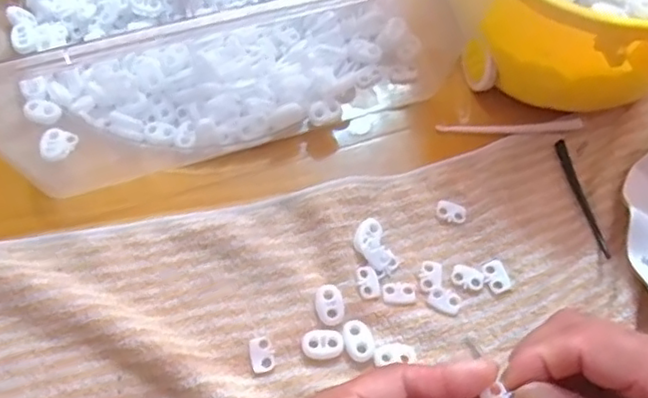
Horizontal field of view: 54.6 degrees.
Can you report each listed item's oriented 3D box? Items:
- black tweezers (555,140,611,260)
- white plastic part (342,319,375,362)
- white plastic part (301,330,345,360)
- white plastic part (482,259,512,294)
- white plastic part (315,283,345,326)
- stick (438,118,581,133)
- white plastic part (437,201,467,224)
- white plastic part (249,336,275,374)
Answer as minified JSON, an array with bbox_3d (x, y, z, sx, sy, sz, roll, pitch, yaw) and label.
[{"bbox_3d":[0.160,-0.002,0.386,0.007,0.006,0.085,-6,62,-7],"label":"black tweezers"},{"bbox_3d":[0.019,0.076,0.338,0.015,0.004,0.022,-17,64,-12],"label":"white plastic part"},{"bbox_3d":[-0.001,0.078,0.337,0.023,0.005,0.015,3,62,-2],"label":"white plastic part"},{"bbox_3d":[0.099,0.044,0.360,0.013,0.004,0.019,-14,63,-11],"label":"white plastic part"},{"bbox_3d":[0.003,0.058,0.346,0.015,0.004,0.023,-11,63,-10],"label":"white plastic part"},{"bbox_3d":[0.123,-0.047,0.412,0.095,0.006,0.008,0,62,-4],"label":"stick"},{"bbox_3d":[0.078,0.008,0.381,0.019,0.004,0.011,16,62,5],"label":"white plastic part"},{"bbox_3d":[-0.033,0.083,0.336,0.012,0.004,0.019,-11,63,-9],"label":"white plastic part"}]

